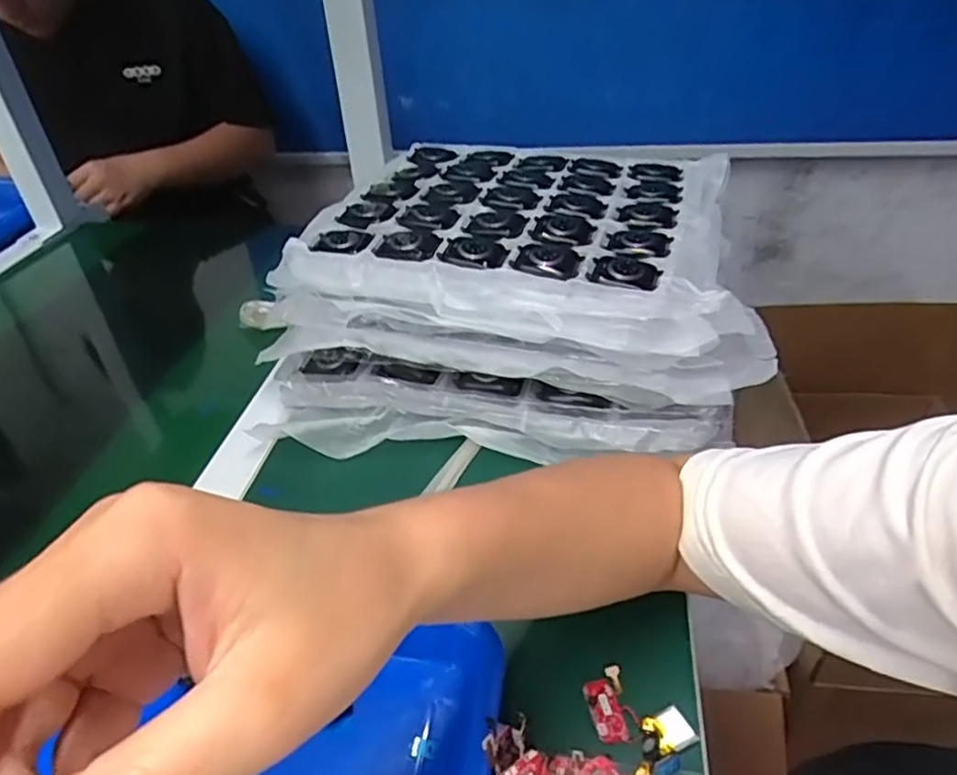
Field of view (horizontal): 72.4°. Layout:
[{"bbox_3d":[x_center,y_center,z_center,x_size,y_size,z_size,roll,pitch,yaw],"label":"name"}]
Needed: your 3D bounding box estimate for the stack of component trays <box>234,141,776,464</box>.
[{"bbox_3d":[0.022,-0.080,0.520,0.347,0.117,0.265,2,38,8],"label":"stack of component trays"}]

